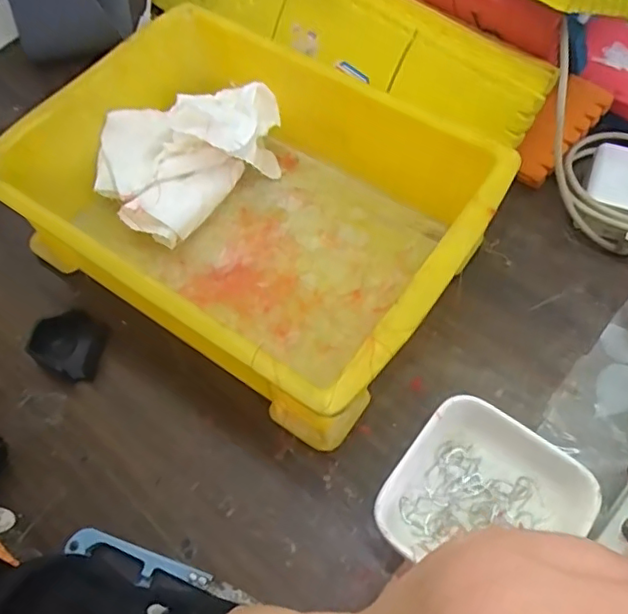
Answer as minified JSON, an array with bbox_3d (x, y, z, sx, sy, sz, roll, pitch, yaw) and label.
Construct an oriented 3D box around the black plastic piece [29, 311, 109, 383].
[{"bbox_3d":[-0.139,0.020,0.341,0.038,0.015,0.036,26,65,14],"label":"black plastic piece"}]

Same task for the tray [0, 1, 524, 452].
[{"bbox_3d":[-0.037,-0.059,0.344,0.247,0.075,0.180,31,66,17],"label":"tray"}]

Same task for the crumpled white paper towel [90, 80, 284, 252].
[{"bbox_3d":[-0.080,-0.102,0.375,0.120,0.055,0.080,-41,68,-19],"label":"crumpled white paper towel"}]

